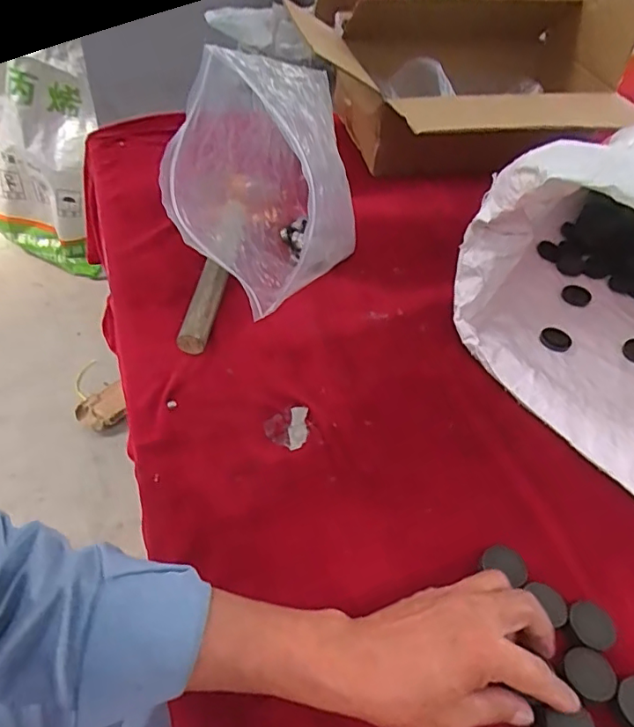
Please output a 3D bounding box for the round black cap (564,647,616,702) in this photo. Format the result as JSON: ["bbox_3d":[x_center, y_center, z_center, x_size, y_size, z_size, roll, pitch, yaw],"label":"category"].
[{"bbox_3d":[0.184,0.210,0.373,0.030,0.010,0.032,3,47,-3],"label":"round black cap"}]

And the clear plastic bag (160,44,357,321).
[{"bbox_3d":[-0.042,-0.177,0.566,0.157,0.241,0.268,9,47,2],"label":"clear plastic bag"}]

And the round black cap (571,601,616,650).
[{"bbox_3d":[0.197,0.190,0.398,0.032,0.012,0.032,3,47,-3],"label":"round black cap"}]

